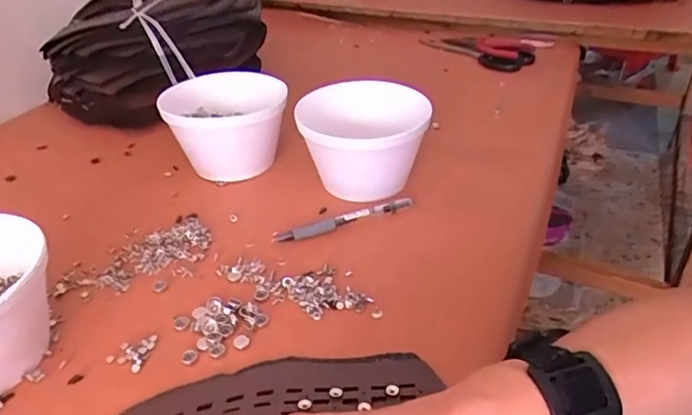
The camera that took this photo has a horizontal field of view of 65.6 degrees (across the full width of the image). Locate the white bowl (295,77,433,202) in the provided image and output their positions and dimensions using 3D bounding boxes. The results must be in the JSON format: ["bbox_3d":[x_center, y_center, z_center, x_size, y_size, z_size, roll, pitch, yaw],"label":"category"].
[{"bbox_3d":[0.013,-0.063,0.523,0.112,0.094,0.112,1,30,-1],"label":"white bowl"}]

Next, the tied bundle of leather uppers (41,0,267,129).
[{"bbox_3d":[-0.244,-0.203,0.701,0.256,0.147,0.170,0,34,4],"label":"tied bundle of leather uppers"}]

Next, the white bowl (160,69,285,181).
[{"bbox_3d":[-0.125,-0.080,0.572,0.128,0.083,0.118,-3,34,-1],"label":"white bowl"}]

